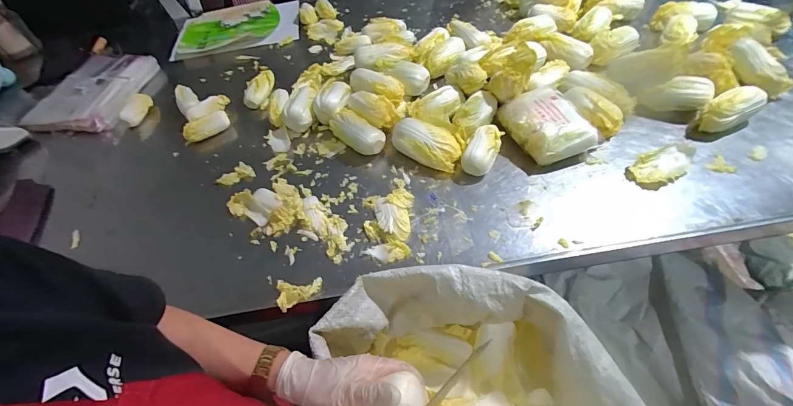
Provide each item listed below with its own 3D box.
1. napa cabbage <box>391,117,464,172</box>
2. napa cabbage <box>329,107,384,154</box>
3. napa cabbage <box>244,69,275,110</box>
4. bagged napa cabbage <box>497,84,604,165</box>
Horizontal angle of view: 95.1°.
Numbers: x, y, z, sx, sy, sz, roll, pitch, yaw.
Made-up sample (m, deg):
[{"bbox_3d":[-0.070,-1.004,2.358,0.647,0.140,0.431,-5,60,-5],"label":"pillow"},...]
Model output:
[{"bbox_3d":[0.069,-0.131,0.789,0.154,0.066,0.091,28,60,24],"label":"napa cabbage"},{"bbox_3d":[-0.093,-0.163,0.841,0.148,0.060,0.068,34,63,27],"label":"napa cabbage"},{"bbox_3d":[-0.378,-0.313,0.996,0.065,0.053,0.108,2,53,7],"label":"napa cabbage"},{"bbox_3d":[0.325,-0.170,0.803,0.140,0.074,0.194,-23,54,-12],"label":"bagged napa cabbage"}]

